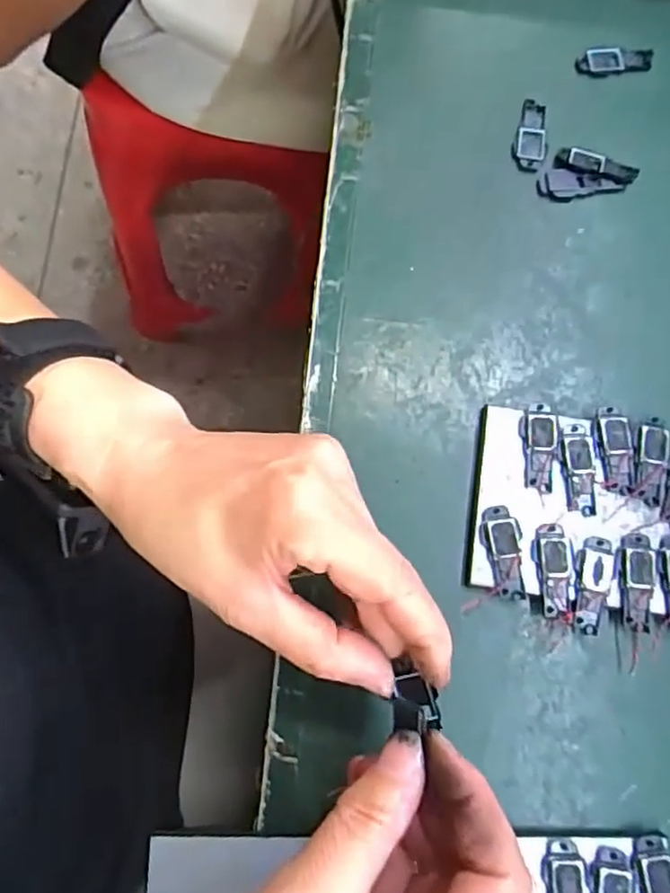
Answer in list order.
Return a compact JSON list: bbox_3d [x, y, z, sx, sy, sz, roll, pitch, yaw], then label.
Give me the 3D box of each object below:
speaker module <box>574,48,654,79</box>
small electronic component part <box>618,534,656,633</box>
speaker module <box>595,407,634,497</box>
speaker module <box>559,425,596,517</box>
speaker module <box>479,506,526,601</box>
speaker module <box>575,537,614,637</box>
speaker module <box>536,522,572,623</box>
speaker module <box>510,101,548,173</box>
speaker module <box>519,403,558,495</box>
[{"bbox_3d":[0.147,-0.205,0.349,0.041,0.004,0.016,-10,78,-2],"label":"speaker module"},{"bbox_3d":[0.128,0.057,0.278,0.014,0.006,0.040,5,77,1],"label":"small electronic component part"},{"bbox_3d":[0.125,0.002,0.291,0.014,0.004,0.039,-5,77,-1],"label":"speaker module"},{"bbox_3d":[0.108,0.010,0.289,0.014,0.004,0.040,-5,77,-1],"label":"speaker module"},{"bbox_3d":[0.072,0.046,0.282,0.016,0.005,0.039,-8,77,-2],"label":"speaker module"},{"bbox_3d":[0.110,0.059,0.278,0.014,0.004,0.040,9,77,2],"label":"speaker module"},{"bbox_3d":[0.093,0.053,0.279,0.013,0.005,0.039,-1,77,0],"label":"speaker module"},{"bbox_3d":[0.100,-0.158,0.335,0.016,0.004,0.038,11,78,2],"label":"speaker module"},{"bbox_3d":[0.091,0.000,0.292,0.015,0.007,0.039,0,77,0],"label":"speaker module"}]

